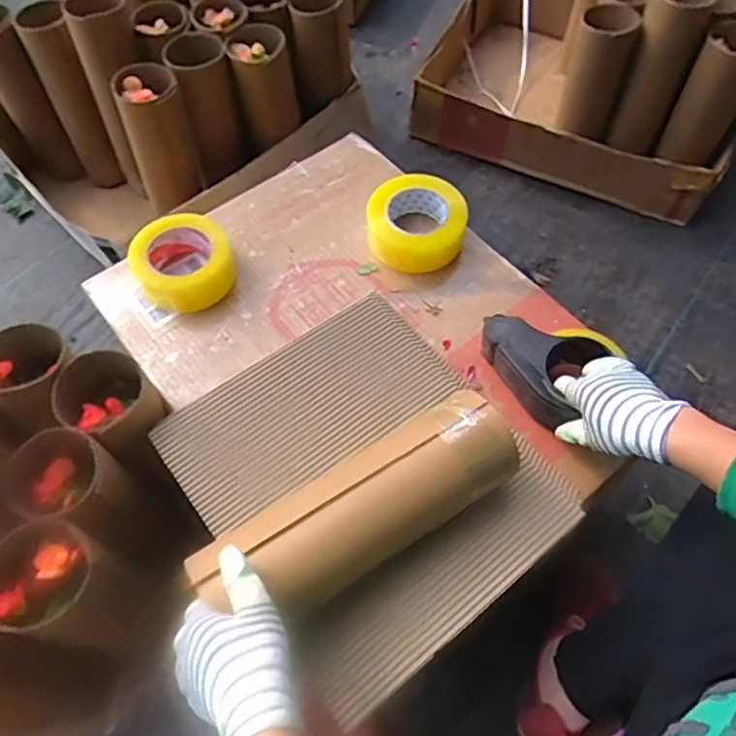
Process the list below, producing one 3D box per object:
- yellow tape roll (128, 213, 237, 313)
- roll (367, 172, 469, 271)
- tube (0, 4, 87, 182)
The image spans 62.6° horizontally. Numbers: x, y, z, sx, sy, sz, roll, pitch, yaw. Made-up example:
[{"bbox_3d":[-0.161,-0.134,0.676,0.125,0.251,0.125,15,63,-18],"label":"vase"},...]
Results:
[{"bbox_3d":[-0.232,-0.133,0.772,0.122,0.067,0.117,1,61,-2],"label":"yellow tape roll"},{"bbox_3d":[0.065,-0.200,0.834,0.130,0.068,0.122,1,61,-2],"label":"roll"},{"bbox_3d":[-0.630,-0.481,1.123,0.086,0.333,0.080,-32,67,-19],"label":"tube"}]

